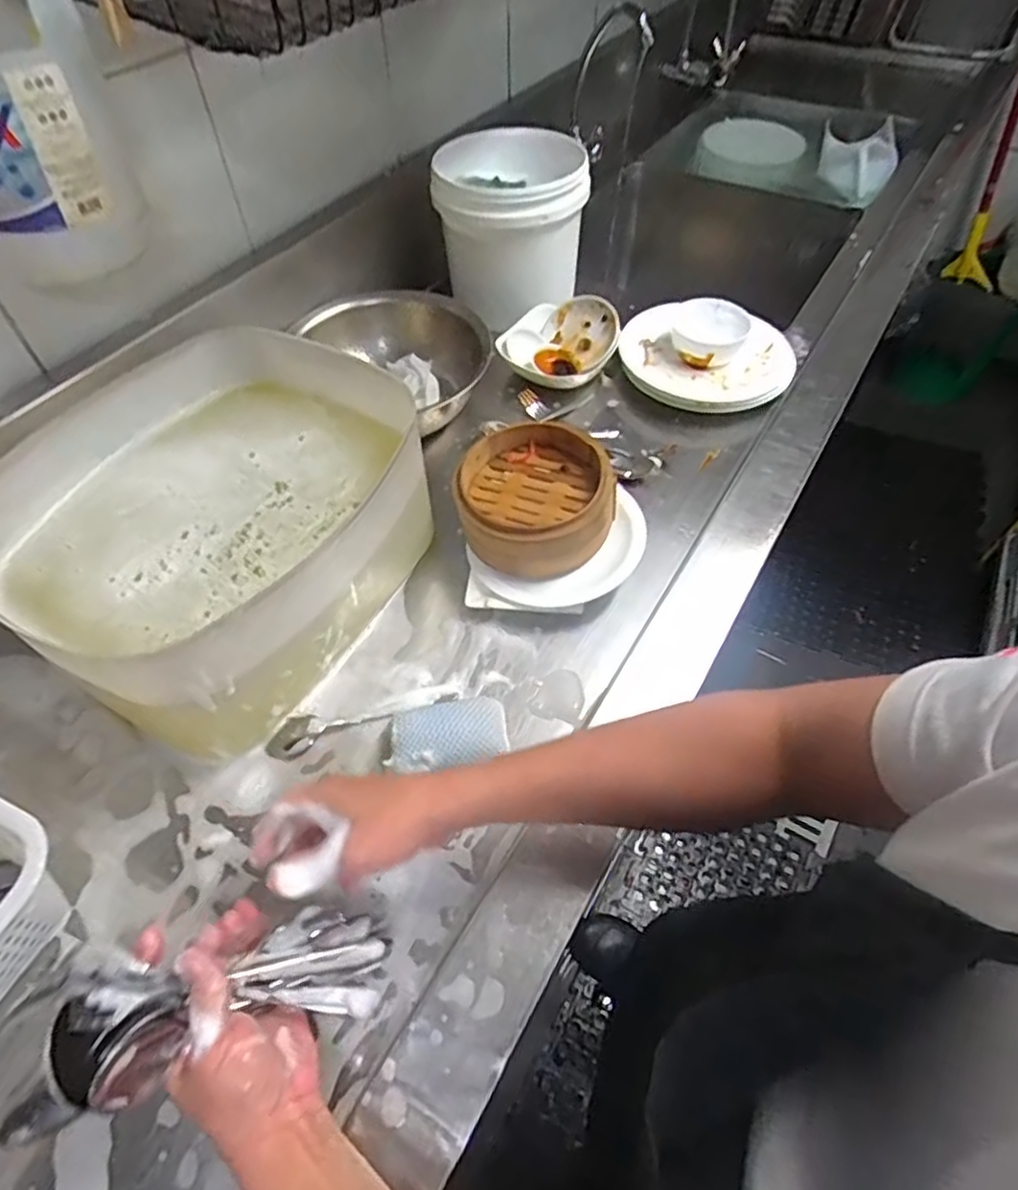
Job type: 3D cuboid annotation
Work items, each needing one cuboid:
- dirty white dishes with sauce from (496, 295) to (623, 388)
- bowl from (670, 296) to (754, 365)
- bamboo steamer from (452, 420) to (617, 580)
[{"bbox_3d":[0.072,-0.352,0.918,0.153,0.062,0.140,0,54,1],"label":"dirty white dishes with sauce"},{"bbox_3d":[0.273,-0.356,0.906,0.100,0.058,0.102,0,54,1],"label":"bowl"},{"bbox_3d":[0.026,-0.103,0.695,0.157,0.068,0.159,0,54,1],"label":"bamboo steamer"}]

